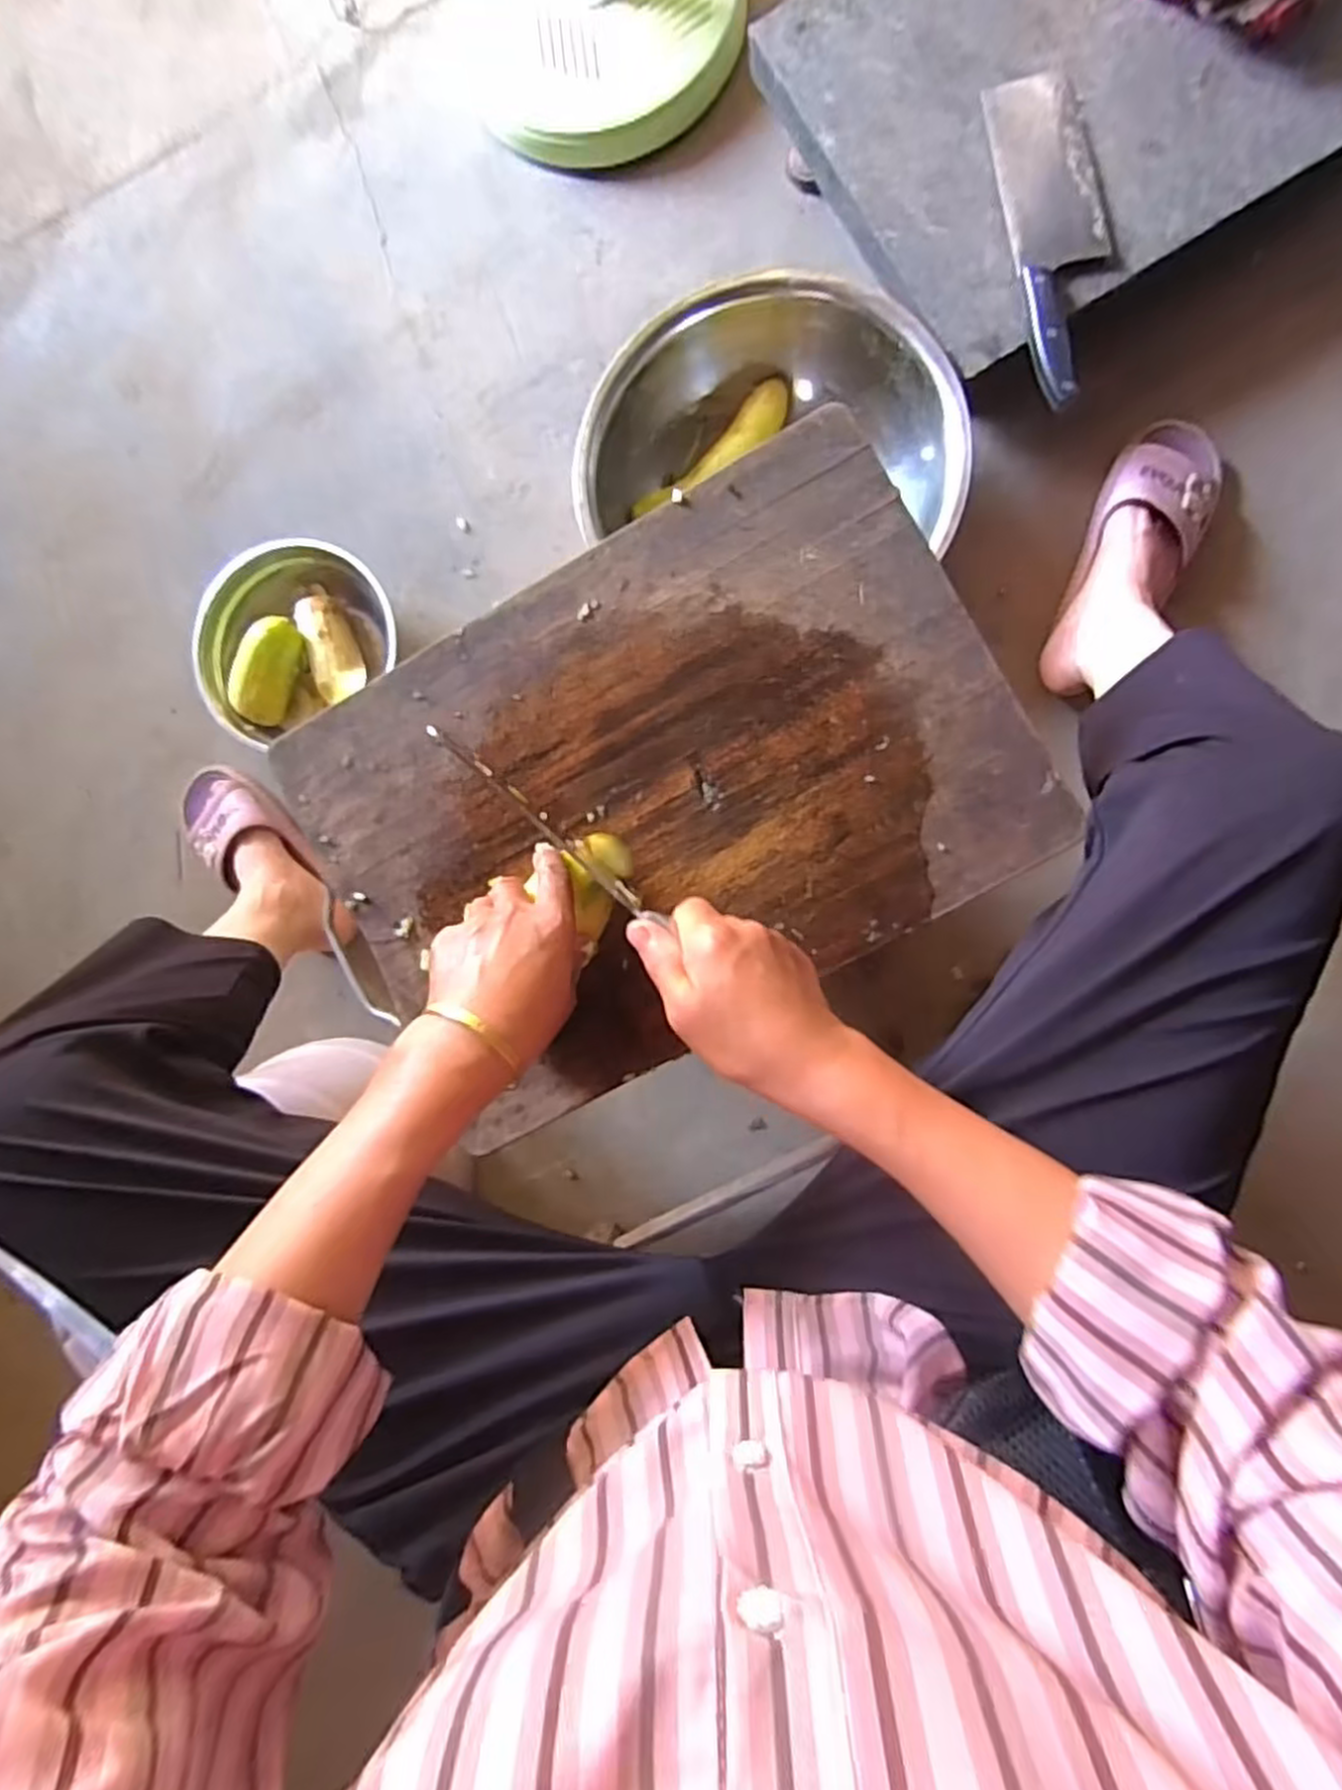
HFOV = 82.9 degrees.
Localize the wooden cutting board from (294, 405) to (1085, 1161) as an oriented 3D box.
[{"bbox_3d":[-0.008,-0.071,0.493,0.442,0.013,0.311,-29,85,5],"label":"wooden cutting board"}]

